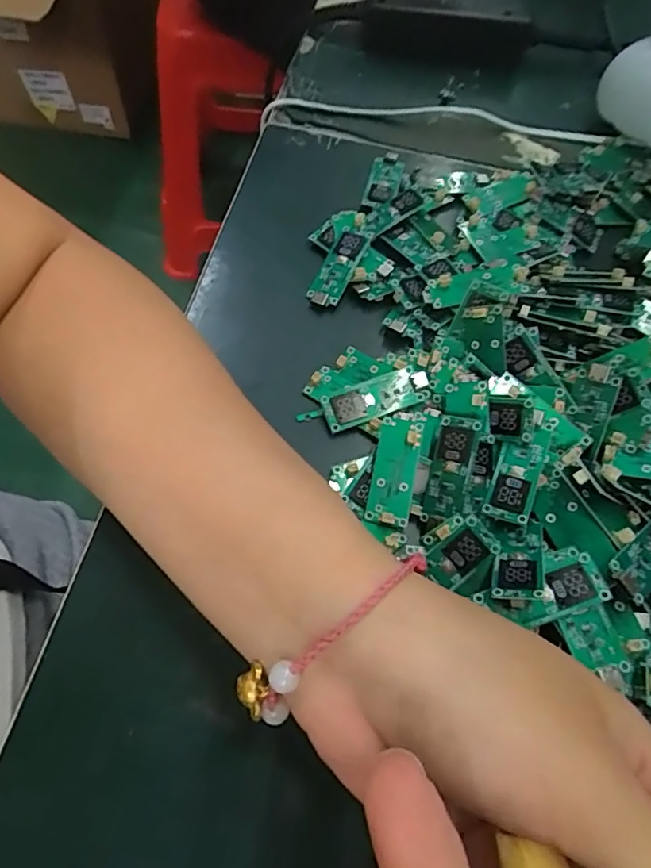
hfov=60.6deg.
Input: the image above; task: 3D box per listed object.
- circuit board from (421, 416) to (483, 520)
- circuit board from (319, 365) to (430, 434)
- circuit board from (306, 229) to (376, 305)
[{"bbox_3d":[0.053,0.014,0.240,0.018,0.004,0.042,15,91,40],"label":"circuit board"},{"bbox_3d":[0.023,-0.018,0.265,0.049,0.008,0.019,-19,64,-7],"label":"circuit board"},{"bbox_3d":[0.007,-0.091,0.302,0.018,0.006,0.048,28,81,15],"label":"circuit board"}]

